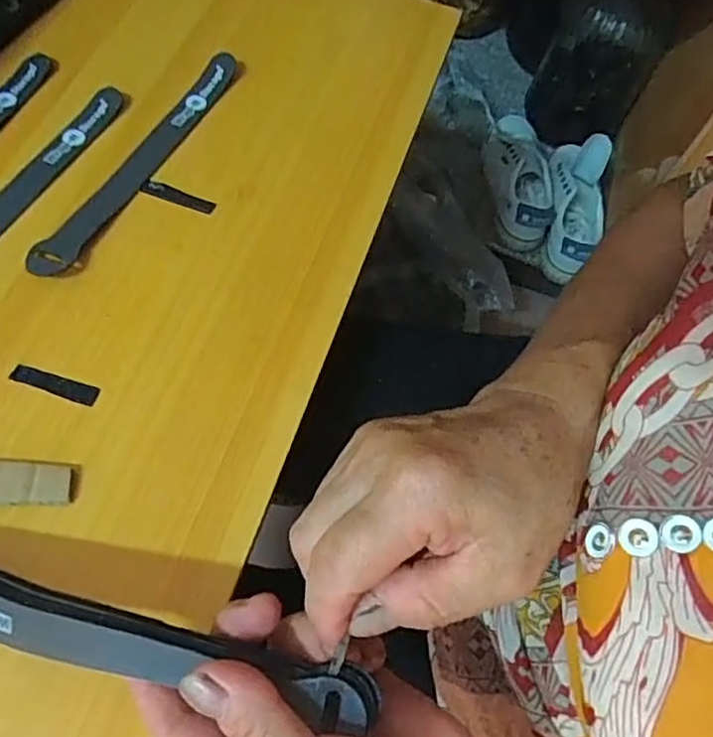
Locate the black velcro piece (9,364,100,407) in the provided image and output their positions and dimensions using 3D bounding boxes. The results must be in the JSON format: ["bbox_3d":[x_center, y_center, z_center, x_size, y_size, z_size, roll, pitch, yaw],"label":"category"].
[{"bbox_3d":[-0.152,0.008,0.319,0.043,0.004,0.010,17,64,2],"label":"black velcro piece"}]

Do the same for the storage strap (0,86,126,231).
[{"bbox_3d":[-0.194,-0.094,0.360,0.021,0.008,0.192,28,65,7],"label":"storage strap"}]

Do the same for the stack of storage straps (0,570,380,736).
[{"bbox_3d":[-0.090,0.096,0.230,0.195,0.015,0.023,9,64,11],"label":"stack of storage straps"}]

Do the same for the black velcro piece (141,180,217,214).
[{"bbox_3d":[-0.106,-0.101,0.375,0.044,0.004,0.009,19,72,-1],"label":"black velcro piece"}]

